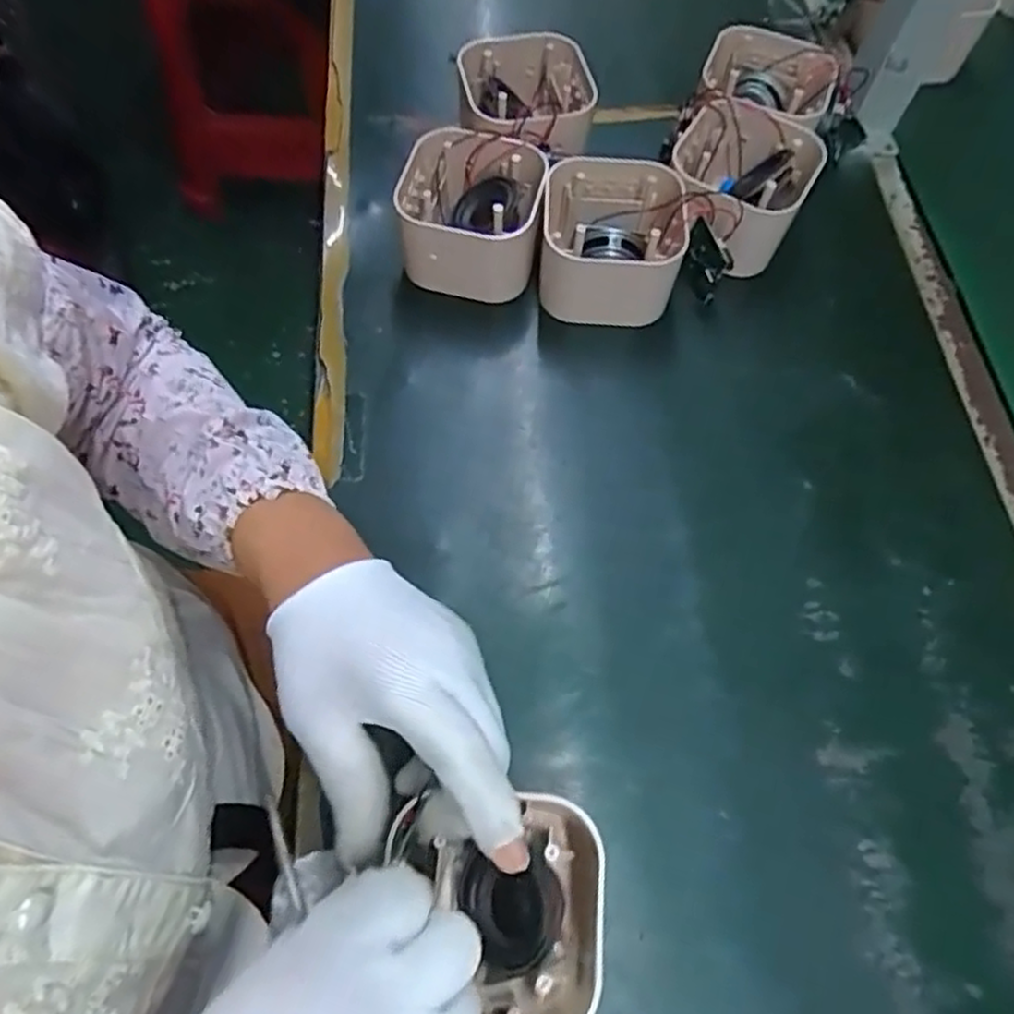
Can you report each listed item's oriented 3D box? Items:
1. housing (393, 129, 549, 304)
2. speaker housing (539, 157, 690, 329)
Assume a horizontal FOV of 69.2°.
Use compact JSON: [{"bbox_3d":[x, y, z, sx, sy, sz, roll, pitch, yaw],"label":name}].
[{"bbox_3d":[-0.024,-0.192,0.489,0.093,0.067,0.089,11,64,2],"label":"housing"},{"bbox_3d":[0.066,-0.171,0.480,0.089,0.061,0.092,6,64,0],"label":"speaker housing"}]

